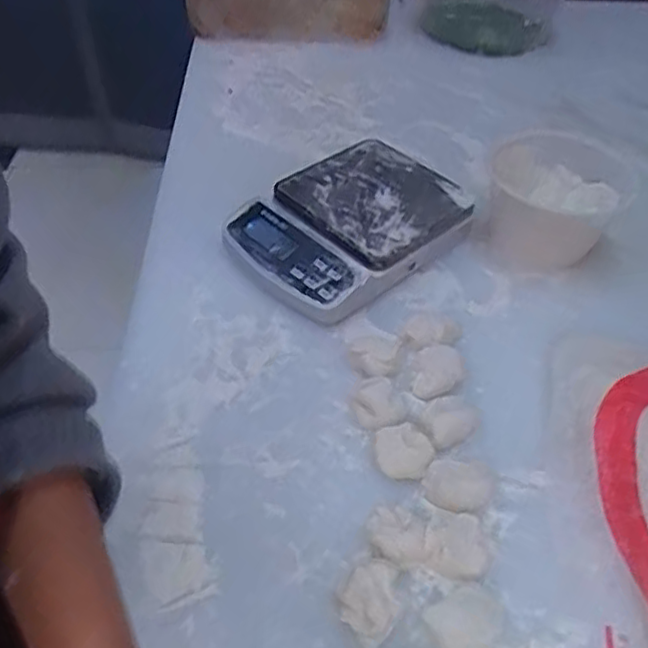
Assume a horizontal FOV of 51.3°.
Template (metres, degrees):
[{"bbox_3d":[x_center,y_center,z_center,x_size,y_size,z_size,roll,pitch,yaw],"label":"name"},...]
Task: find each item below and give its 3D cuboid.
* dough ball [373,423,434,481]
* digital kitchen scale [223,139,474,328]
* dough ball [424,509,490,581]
[{"bbox_3d":[0.058,0.095,0.492,0.039,0.022,0.035,1,46,-2],"label":"dough ball"},{"bbox_3d":[0.029,-0.094,0.650,0.207,0.044,0.161,-31,55,-29],"label":"digital kitchen scale"},{"bbox_3d":[0.088,0.144,0.446,0.041,0.018,0.041,2,46,-2],"label":"dough ball"}]

